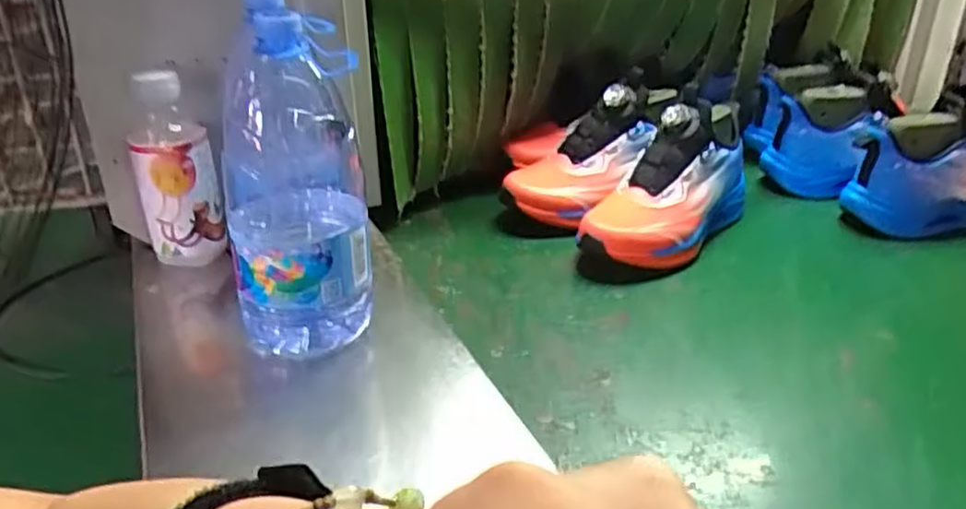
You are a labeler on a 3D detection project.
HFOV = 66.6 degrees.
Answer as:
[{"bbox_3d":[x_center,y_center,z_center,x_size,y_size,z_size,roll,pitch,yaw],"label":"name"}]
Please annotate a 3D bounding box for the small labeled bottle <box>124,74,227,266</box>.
[{"bbox_3d":[-0.277,-0.073,0.665,0.067,0.172,0.052,-13,29,-21],"label":"small labeled bottle"}]

